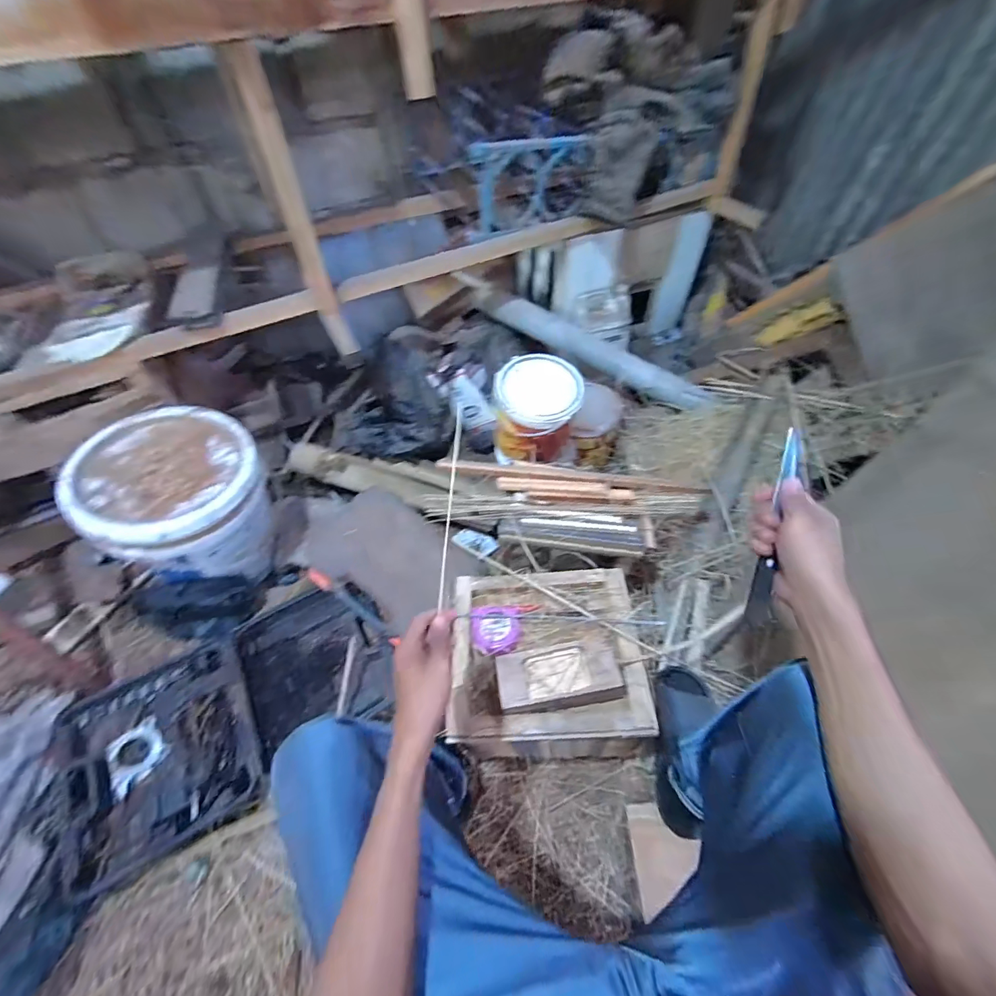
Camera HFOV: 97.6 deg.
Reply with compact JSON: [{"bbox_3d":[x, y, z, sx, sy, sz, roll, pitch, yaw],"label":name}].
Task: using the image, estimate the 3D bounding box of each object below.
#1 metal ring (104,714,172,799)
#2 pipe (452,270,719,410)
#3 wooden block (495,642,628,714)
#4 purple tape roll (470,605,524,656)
[{"bbox_3d":[-0.647,0.460,0.779,0.095,0.009,0.090,42,57,17],"label":"metal ring"},{"bbox_3d":[0.228,-0.447,1.234,0.785,0.084,0.087,29,59,9],"label":"pipe"},{"bbox_3d":[0.086,0.252,0.622,0.172,0.039,0.081,-8,53,-2],"label":"wooden block"},{"bbox_3d":[-0.001,0.208,0.698,0.080,0.018,0.086,-2,53,2],"label":"purple tape roll"}]

